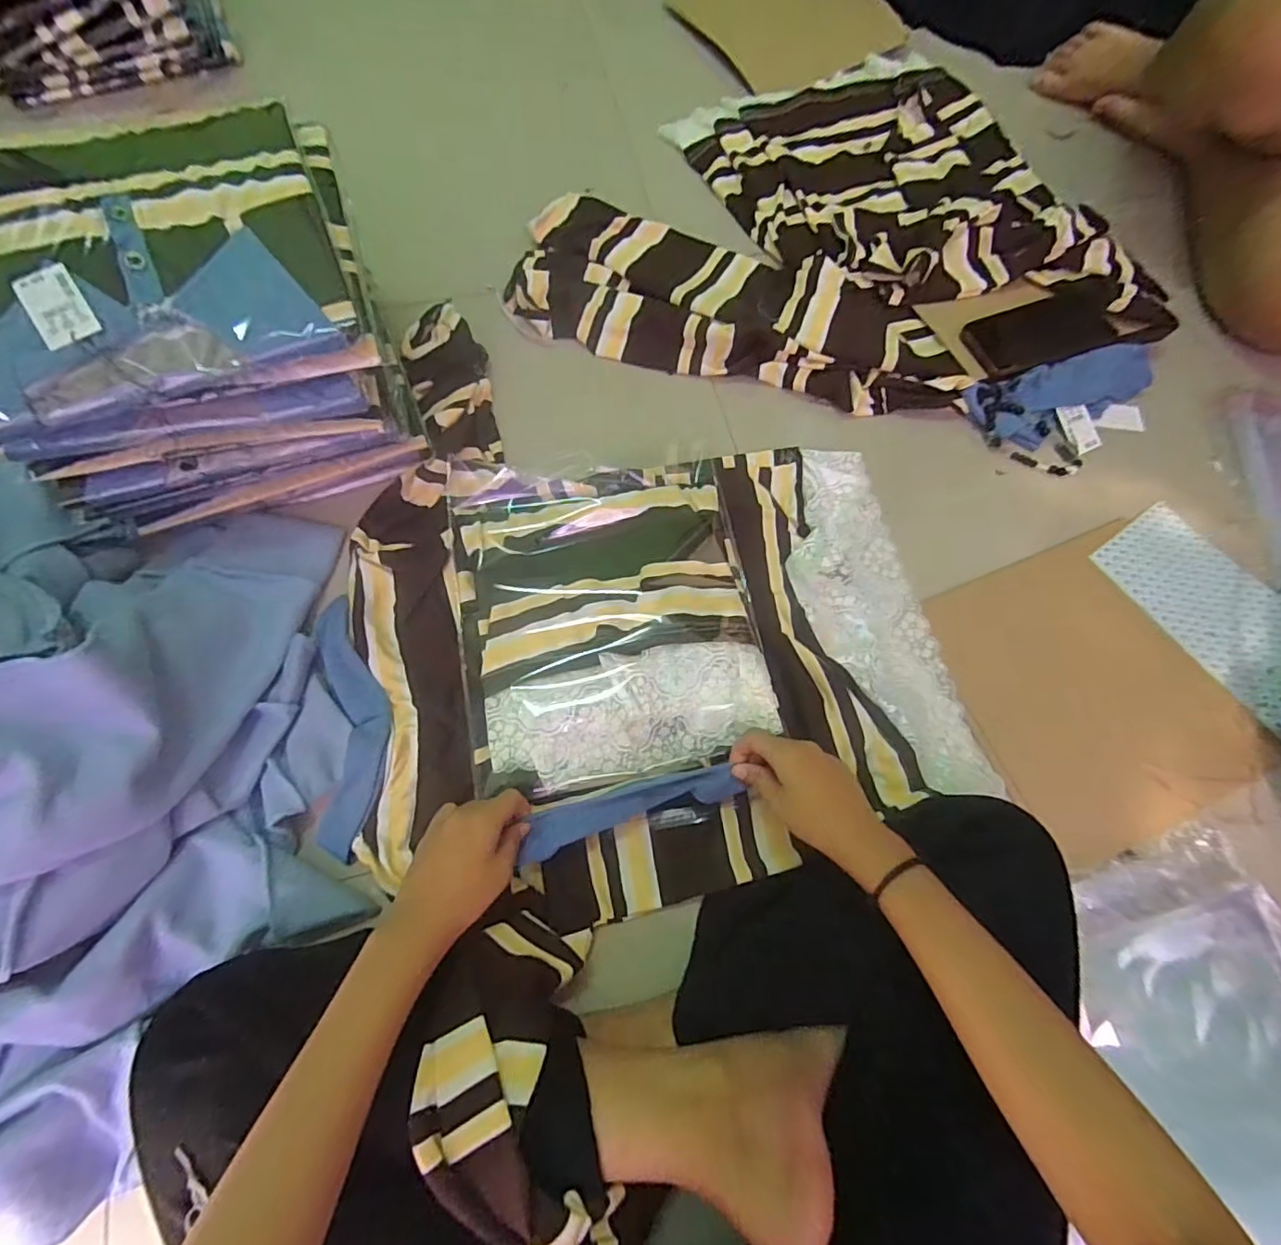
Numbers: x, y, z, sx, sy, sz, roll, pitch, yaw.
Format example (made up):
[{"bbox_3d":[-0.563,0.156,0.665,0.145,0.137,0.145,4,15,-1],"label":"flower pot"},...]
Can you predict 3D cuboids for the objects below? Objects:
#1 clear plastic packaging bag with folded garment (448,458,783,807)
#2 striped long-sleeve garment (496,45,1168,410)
[{"bbox_3d":[-0.032,-0.014,0.517,0.257,0.040,0.309,-11,73,-2],"label":"clear plastic packaging bag with folded garment"},{"bbox_3d":[0.253,-0.506,0.689,0.719,0.042,0.553,15,70,3],"label":"striped long-sleeve garment"}]

